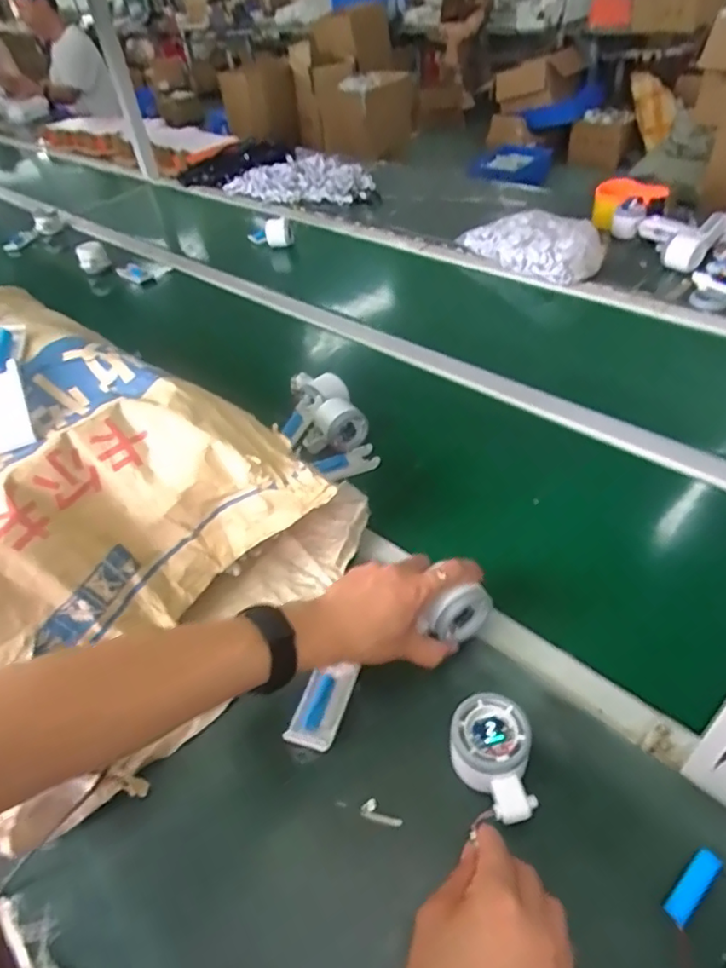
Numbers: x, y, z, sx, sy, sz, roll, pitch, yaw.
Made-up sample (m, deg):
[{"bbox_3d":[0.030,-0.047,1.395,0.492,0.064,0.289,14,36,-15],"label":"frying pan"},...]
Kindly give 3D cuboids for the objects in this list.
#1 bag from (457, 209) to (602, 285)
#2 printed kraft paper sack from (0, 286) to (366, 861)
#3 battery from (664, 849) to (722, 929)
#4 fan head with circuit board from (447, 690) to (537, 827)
[{"bbox_3d":[0.323,-0.468,1.134,0.138,0.074,0.292,-25,46,-18],"label":"bag"},{"bbox_3d":[-0.370,-0.003,0.641,0.639,0.201,0.381,25,52,29],"label":"printed kraft paper sack"},{"bbox_3d":[0.219,0.268,0.390,0.053,0.012,0.014,-32,48,-26],"label":"battery"},{"bbox_3d":[0.096,0.208,0.445,0.057,0.042,0.081,0,43,6],"label":"fan head with circuit board"}]

